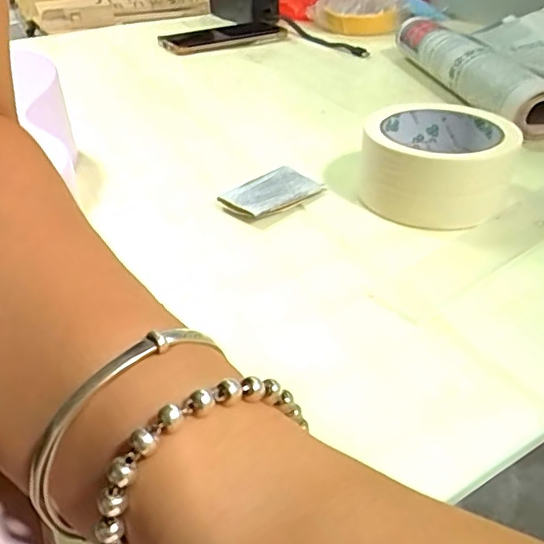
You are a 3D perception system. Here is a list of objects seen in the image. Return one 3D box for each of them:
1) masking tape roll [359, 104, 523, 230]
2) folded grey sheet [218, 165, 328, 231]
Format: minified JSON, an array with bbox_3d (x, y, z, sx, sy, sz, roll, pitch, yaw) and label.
[{"bbox_3d":[0.109,-0.075,0.393,0.092,0.052,0.092,-1,35,1],"label":"masking tape roll"},{"bbox_3d":[-0.001,-0.053,0.403,0.044,0.014,0.065,29,45,36],"label":"folded grey sheet"}]

